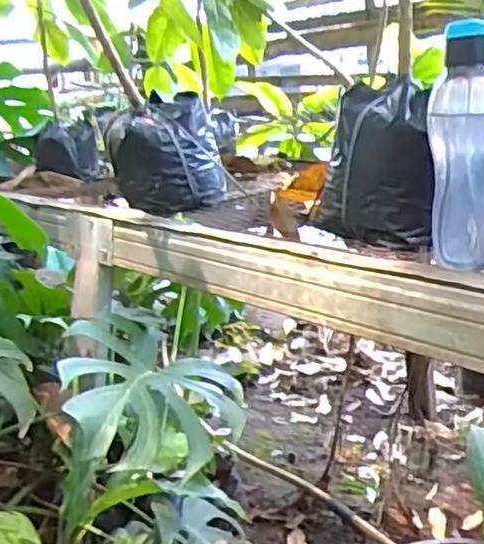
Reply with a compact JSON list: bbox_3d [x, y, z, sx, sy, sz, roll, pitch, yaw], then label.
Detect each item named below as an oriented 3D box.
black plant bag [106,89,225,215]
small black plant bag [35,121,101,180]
[{"bbox_3d":[-0.135,-0.204,1.174,0.164,0.165,0.126,-14,19,-40],"label":"black plant bag"},{"bbox_3d":[-0.432,-0.297,1.683,0.153,0.128,0.119,-5,15,-11],"label":"small black plant bag"}]

